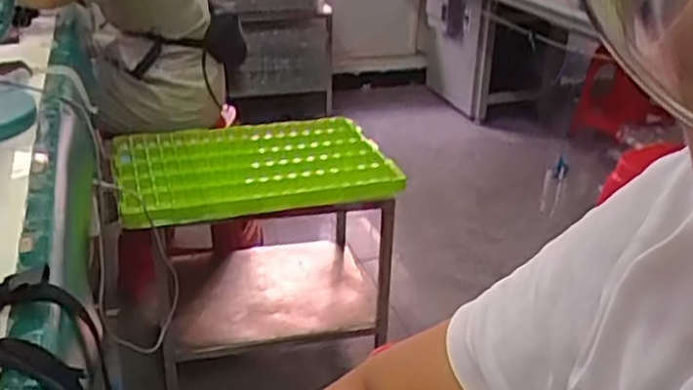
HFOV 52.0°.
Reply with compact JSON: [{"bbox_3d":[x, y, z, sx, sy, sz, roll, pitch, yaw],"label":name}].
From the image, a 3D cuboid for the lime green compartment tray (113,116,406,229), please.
[{"bbox_3d":[-0.215,-0.075,1.651,0.621,0.052,0.466,-10,29,-24],"label":"lime green compartment tray"}]

